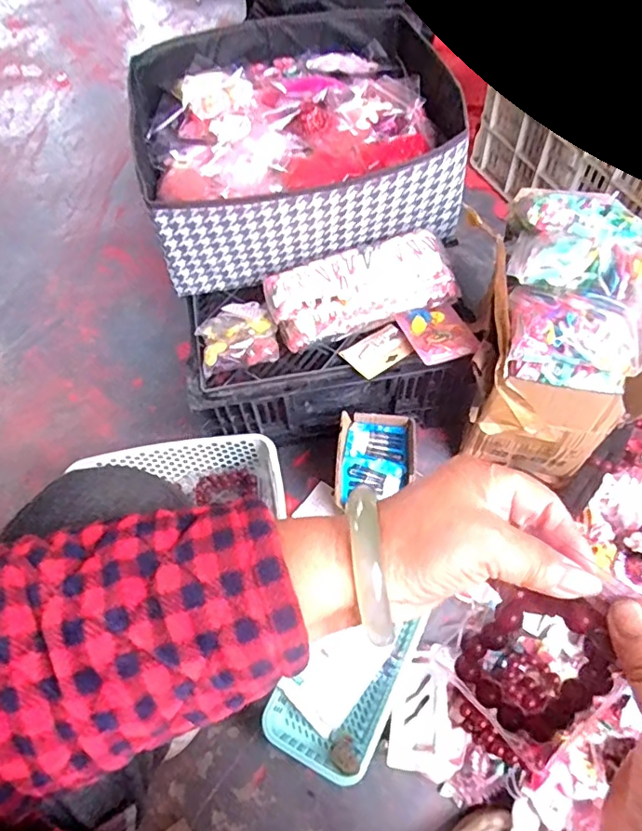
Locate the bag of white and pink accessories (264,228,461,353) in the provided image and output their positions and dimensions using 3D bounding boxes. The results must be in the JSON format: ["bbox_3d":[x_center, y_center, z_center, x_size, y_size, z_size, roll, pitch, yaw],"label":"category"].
[{"bbox_3d":[0.051,-0.157,0.698,0.234,0.068,0.095,-19,62,-7],"label":"bag of white and pink accessories"}]

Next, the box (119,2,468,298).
[{"bbox_3d":[-0.039,-0.379,0.755,0.384,0.164,0.369,-10,61,-2],"label":"box"}]

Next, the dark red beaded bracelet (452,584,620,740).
[{"bbox_3d":[0.106,0.124,0.274,0.059,0.083,0.011,40,34,29],"label":"dark red beaded bracelet"}]

